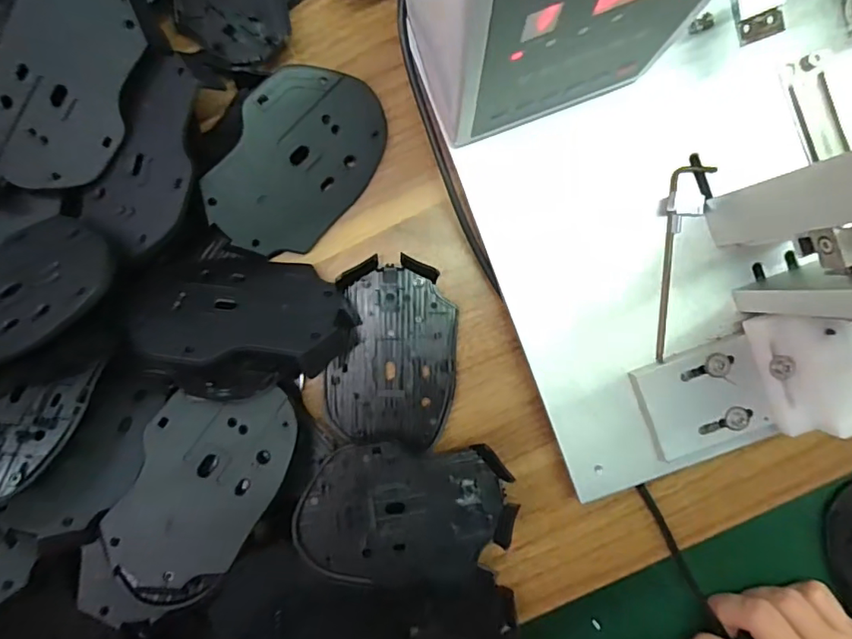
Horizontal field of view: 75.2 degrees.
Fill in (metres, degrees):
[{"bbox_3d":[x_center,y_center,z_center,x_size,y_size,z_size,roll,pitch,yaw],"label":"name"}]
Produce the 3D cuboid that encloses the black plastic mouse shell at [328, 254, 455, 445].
[{"bbox_3d":[-0.019,0.020,0.323,0.072,0.011,0.104,6,94,0],"label":"black plastic mouse shell"}]

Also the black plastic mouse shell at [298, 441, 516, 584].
[{"bbox_3d":[-0.011,0.108,0.315,0.115,0.033,0.074,-1,94,1],"label":"black plastic mouse shell"}]

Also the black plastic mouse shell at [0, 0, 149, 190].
[{"bbox_3d":[-0.196,-0.124,0.293,0.078,0.012,0.108,22,94,-1],"label":"black plastic mouse shell"}]

